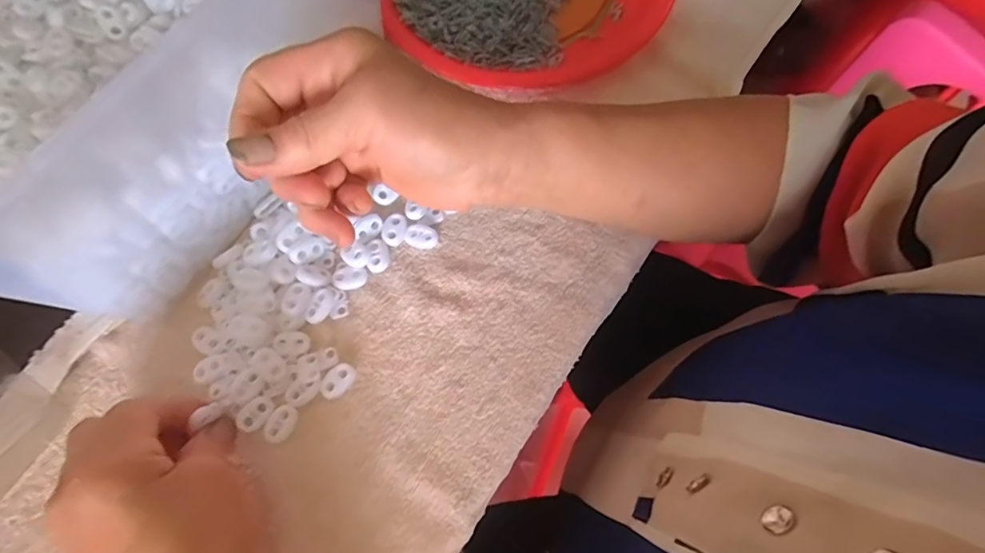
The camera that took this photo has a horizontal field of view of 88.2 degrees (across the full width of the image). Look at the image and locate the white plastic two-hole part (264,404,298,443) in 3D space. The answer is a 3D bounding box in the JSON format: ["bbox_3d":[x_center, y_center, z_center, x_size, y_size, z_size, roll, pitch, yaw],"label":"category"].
[{"bbox_3d":[-0.122,0.085,0.293,0.015,0.005,0.021,21,73,9],"label":"white plastic two-hole part"}]

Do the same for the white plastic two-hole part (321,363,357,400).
[{"bbox_3d":[-0.091,0.062,0.301,0.016,0.005,0.022,30,74,11],"label":"white plastic two-hole part"}]

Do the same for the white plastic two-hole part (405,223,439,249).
[{"bbox_3d":[-0.046,-0.026,0.330,0.021,0.006,0.014,15,72,7],"label":"white plastic two-hole part"}]

